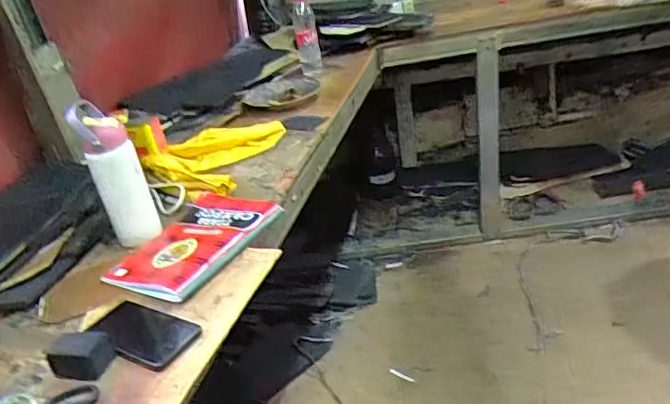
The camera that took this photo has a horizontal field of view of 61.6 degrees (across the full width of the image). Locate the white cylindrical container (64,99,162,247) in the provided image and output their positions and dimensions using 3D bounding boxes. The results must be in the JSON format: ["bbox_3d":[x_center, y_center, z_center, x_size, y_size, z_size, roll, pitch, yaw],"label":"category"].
[{"bbox_3d":[-0.363,-0.048,0.928,0.075,0.223,0.073,-7,28,4],"label":"white cylindrical container"}]

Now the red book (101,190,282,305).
[{"bbox_3d":[-0.224,0.062,0.910,0.198,0.026,0.251,6,34,30],"label":"red book"}]

